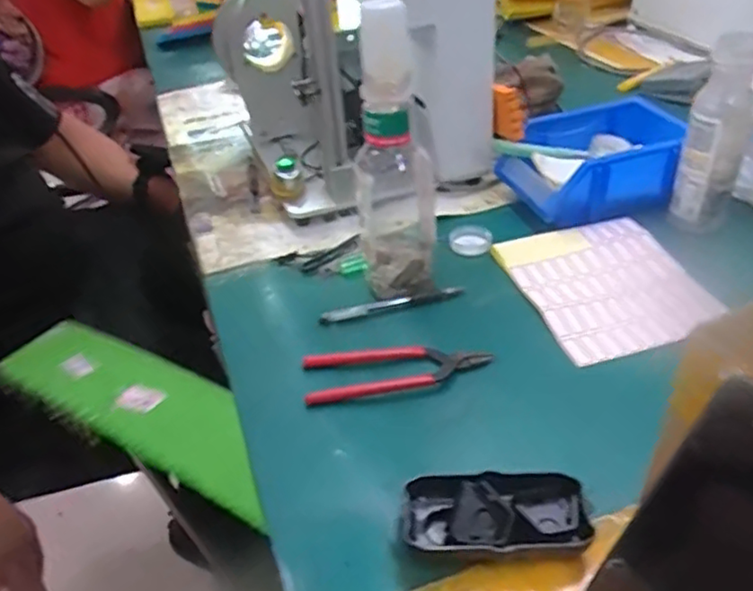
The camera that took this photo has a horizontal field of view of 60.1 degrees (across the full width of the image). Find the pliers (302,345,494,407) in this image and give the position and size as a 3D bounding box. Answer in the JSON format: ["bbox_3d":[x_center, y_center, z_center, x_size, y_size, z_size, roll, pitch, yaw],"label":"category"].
[{"bbox_3d":[0.016,0.055,0.501,0.141,0.014,0.048,-10,37,-6],"label":"pliers"}]

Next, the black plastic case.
[{"bbox_3d":[0.069,0.132,0.383,0.103,0.029,0.045,-2,37,4],"label":"black plastic case"}]

